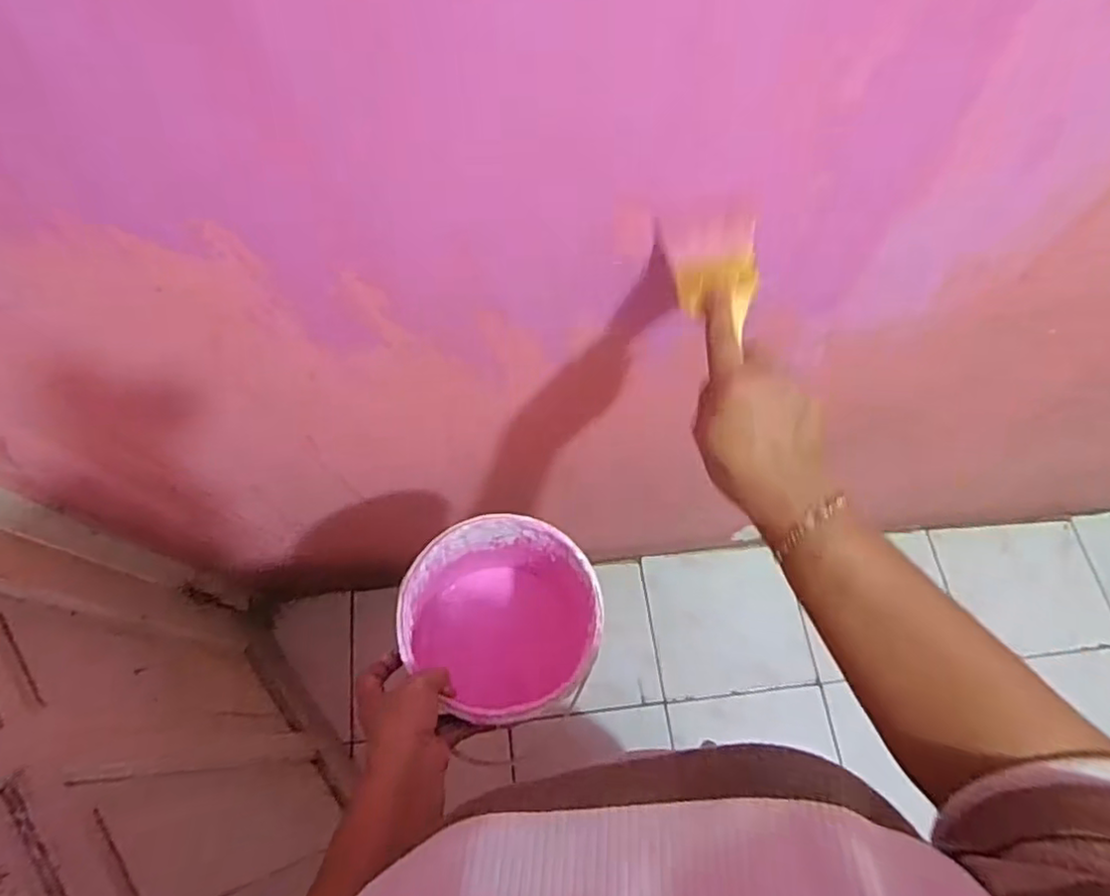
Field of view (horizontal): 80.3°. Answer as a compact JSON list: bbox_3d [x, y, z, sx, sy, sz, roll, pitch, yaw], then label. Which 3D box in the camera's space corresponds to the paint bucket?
[{"bbox_3d":[-0.050,0.175,0.666,0.192,0.200,0.176,-1,67,2],"label":"paint bucket"}]

